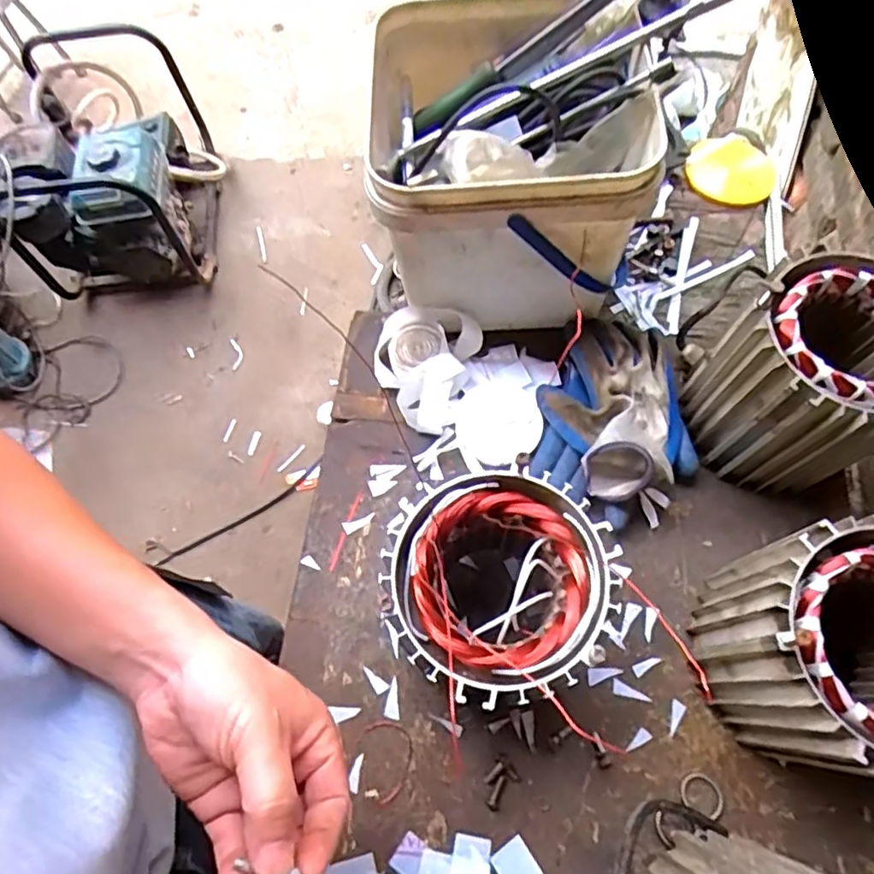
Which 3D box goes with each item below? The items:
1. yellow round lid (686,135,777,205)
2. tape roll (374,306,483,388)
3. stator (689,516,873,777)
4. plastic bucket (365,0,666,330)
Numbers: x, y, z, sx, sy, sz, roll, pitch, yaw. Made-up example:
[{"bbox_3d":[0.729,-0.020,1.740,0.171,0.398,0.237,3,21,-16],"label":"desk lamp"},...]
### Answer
[{"bbox_3d":[0.302,-0.273,0.634,0.085,0.025,0.063,27,107,3],"label":"yellow round lid"},{"bbox_3d":[-0.012,-0.086,0.554,0.098,0.044,0.053,-23,69,-6],"label":"tape roll"},{"bbox_3d":[0.253,0.136,0.402,0.128,0.145,0.132,-33,70,-10],"label":"stator"},{"bbox_3d":[0.058,-0.211,0.523,0.194,0.200,0.186,-3,68,2],"label":"plastic bucket"}]

